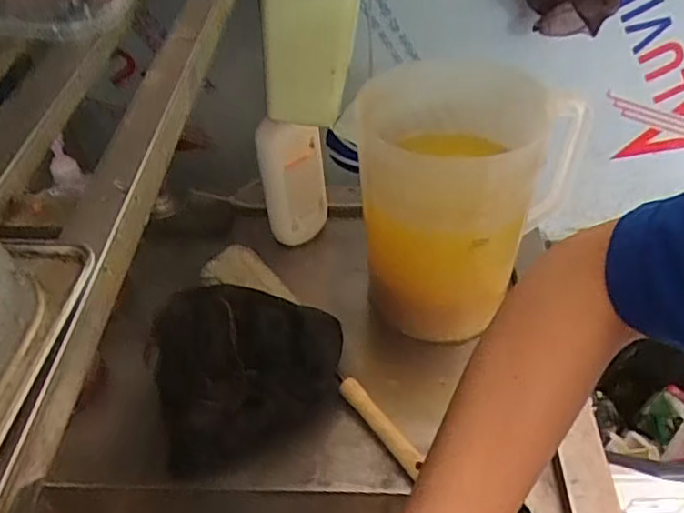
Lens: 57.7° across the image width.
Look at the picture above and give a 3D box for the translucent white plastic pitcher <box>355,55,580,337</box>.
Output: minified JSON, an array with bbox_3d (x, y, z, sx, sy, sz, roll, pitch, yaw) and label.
[{"bbox_3d":[0.133,-0.066,0.688,0.229,0.247,0.216,1,45,4],"label":"translucent white plastic pitcher"}]

